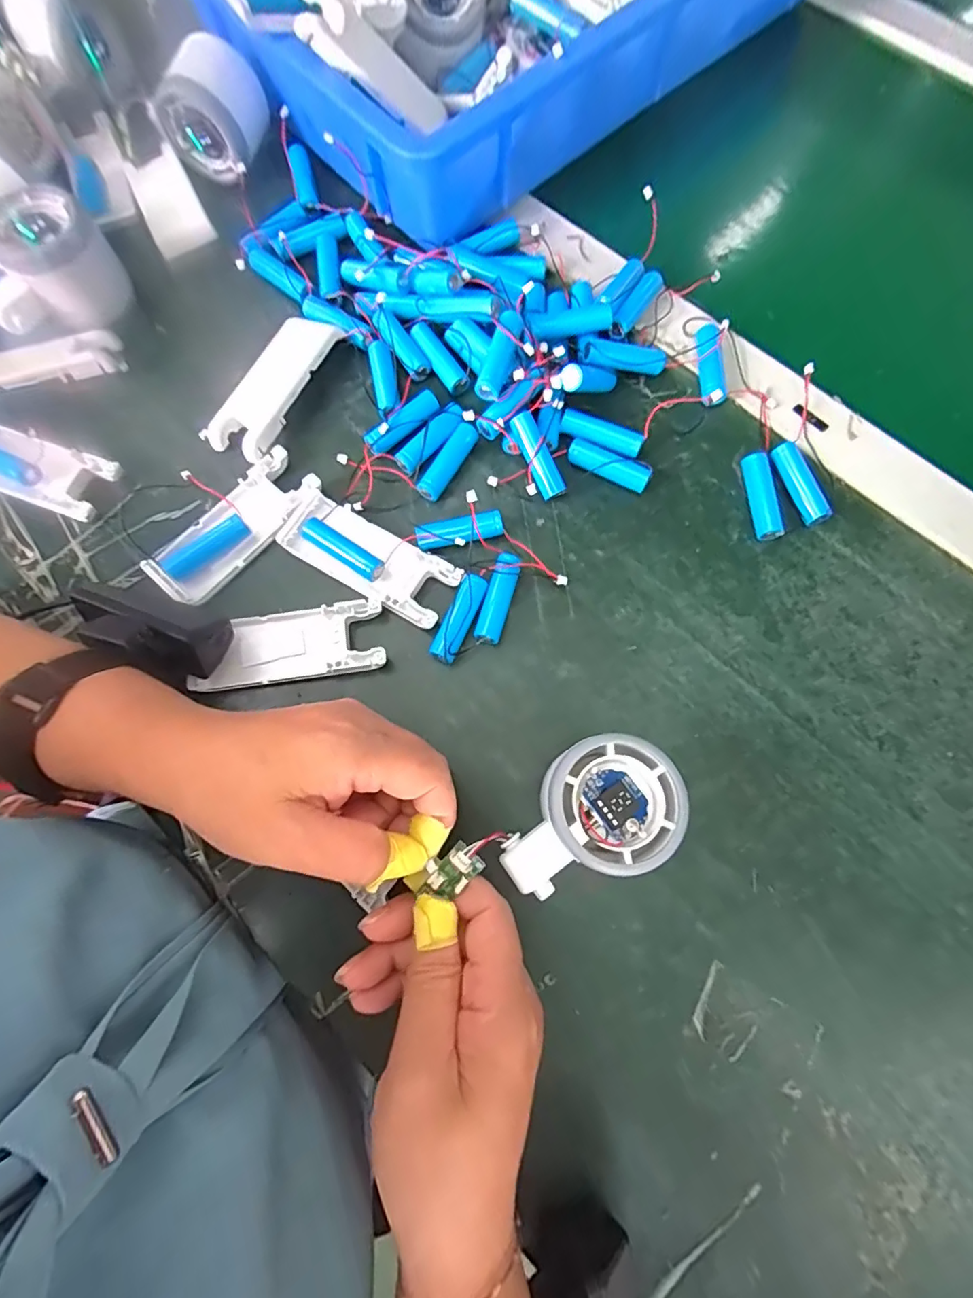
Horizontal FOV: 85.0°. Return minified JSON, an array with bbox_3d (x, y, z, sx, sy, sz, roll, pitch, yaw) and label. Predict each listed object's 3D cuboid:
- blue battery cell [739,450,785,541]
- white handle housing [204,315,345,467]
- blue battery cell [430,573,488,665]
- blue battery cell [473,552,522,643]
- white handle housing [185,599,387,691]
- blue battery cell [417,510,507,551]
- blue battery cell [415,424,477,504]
[{"bbox_3d":[0.159,-0.089,0.311,0.016,0.015,0.050,-7,75,0],"label":"blue battery cell"},{"bbox_3d":[-0.132,-0.162,0.329,0.042,0.018,0.097,28,78,8],"label":"white handle housing"},{"bbox_3d":[-0.015,-0.016,0.296,0.014,0.017,0.051,23,77,7],"label":"blue battery cell"},{"bbox_3d":[0.007,-0.029,0.298,0.015,0.017,0.051,16,77,6],"label":"blue battery cell"},{"bbox_3d":[-0.108,-0.001,0.296,0.101,0.014,0.040,-8,75,-1],"label":"white handle housing"},{"bbox_3d":[-0.015,-0.067,0.306,0.049,0.016,0.014,-11,75,-1],"label":"blue battery cell"},{"bbox_3d":[-0.024,-0.113,0.319,0.014,0.013,0.049,30,78,9],"label":"blue battery cell"}]

